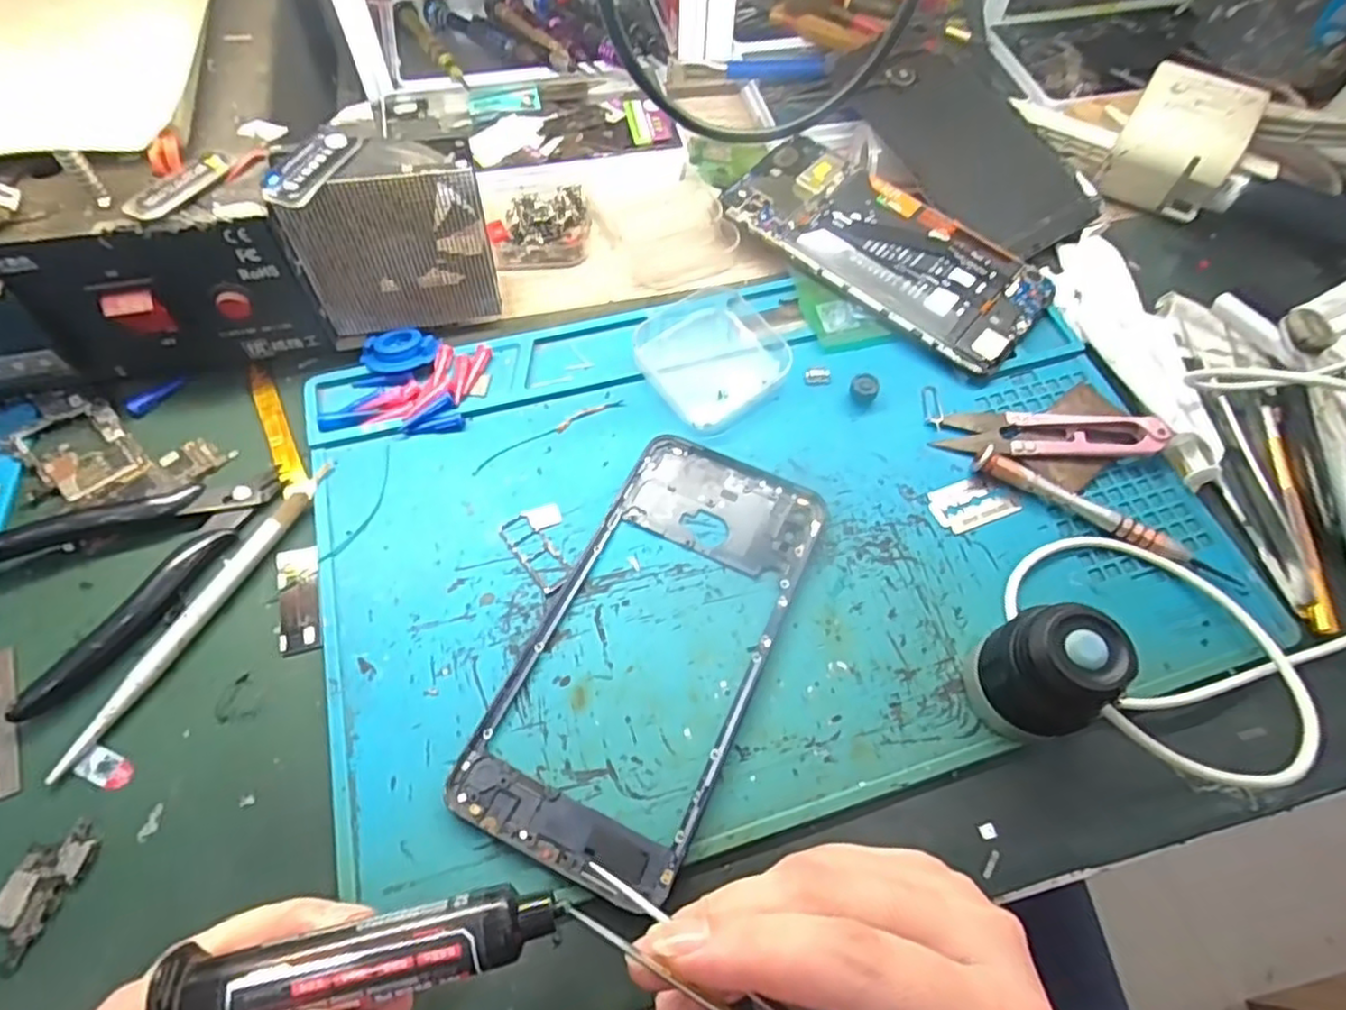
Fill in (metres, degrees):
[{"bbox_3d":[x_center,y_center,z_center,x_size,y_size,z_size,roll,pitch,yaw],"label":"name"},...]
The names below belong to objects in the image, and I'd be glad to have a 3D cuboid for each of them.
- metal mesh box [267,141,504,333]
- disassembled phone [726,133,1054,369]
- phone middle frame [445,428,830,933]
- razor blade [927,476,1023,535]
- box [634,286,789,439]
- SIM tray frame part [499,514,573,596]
[{"bbox_3d":[-0.124,-0.118,0.312,0.079,0.084,0.027,-11,63,-9],"label":"metal mesh box"},{"bbox_3d":[0.113,-0.140,0.366,0.170,0.008,0.080,38,69,14],"label":"disassembled phone"},{"bbox_3d":[-0.006,0.052,0.271,0.088,0.006,0.178,23,62,9],"label":"phone middle frame"},{"bbox_3d":[0.134,-0.001,0.308,0.038,0.004,0.024,-19,58,-13],"label":"razor blade"},{"bbox_3d":[0.019,-0.076,0.337,0.067,0.013,0.071,-32,68,-19],"label":"box"},{"bbox_3d":[-0.058,0.019,0.289,0.015,0.004,0.038,-33,68,-19],"label":"SIM tray frame part"}]

